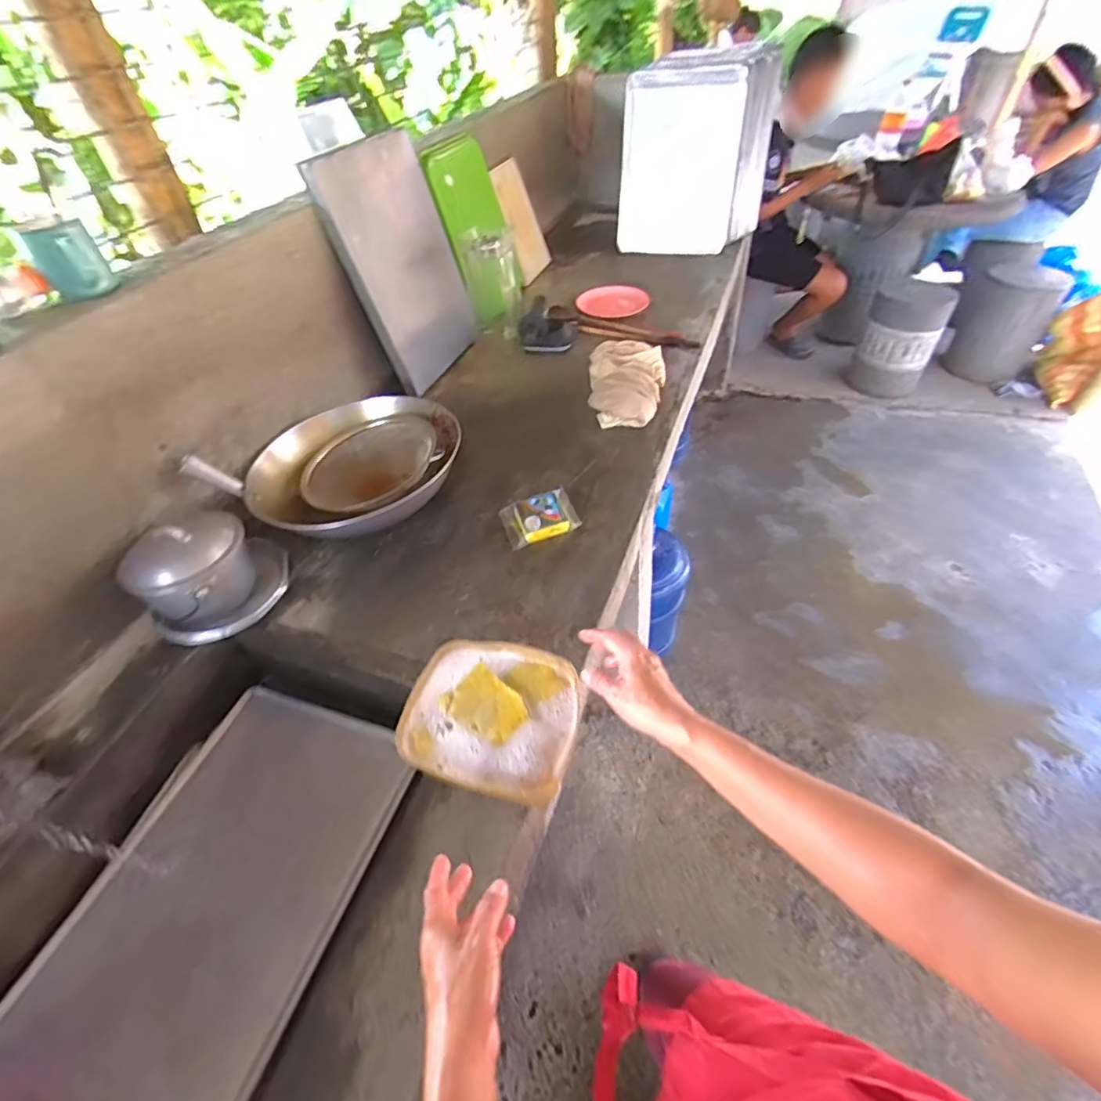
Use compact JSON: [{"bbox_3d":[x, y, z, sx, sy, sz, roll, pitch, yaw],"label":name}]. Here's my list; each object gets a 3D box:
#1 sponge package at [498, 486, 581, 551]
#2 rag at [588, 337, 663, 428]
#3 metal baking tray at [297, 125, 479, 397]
[{"bbox_3d":[-0.020,-0.061,0.929,0.120,0.033,0.098,-17,49,-10],"label":"sponge package"},{"bbox_3d":[0.164,-0.370,1.140,0.164,0.065,0.255,0,48,5],"label":"rag"},{"bbox_3d":[-0.304,-0.615,1.161,0.033,0.443,0.335,5,45,26],"label":"metal baking tray"}]

